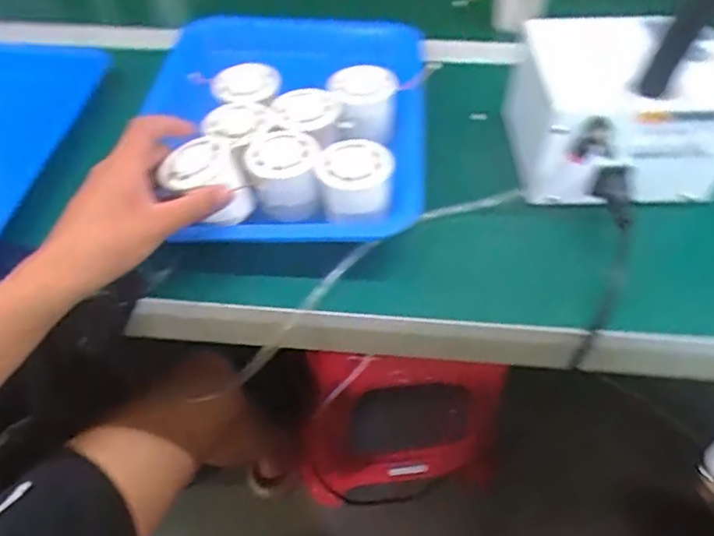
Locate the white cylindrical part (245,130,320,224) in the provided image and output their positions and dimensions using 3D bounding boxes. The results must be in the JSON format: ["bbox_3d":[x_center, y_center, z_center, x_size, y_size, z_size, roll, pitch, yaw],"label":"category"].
[{"bbox_3d":[-0.060,-0.079,0.503,0.057,0.050,0.060,-5,51,-3],"label":"white cylindrical part"}]

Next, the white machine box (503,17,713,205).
[{"bbox_3d":[0.231,-0.134,0.519,0.170,0.097,0.146,4,51,4],"label":"white machine box"}]

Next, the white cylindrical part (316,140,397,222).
[{"bbox_3d":[-0.001,-0.069,0.479,0.059,0.040,0.060,-7,51,-4],"label":"white cylindrical part"}]

